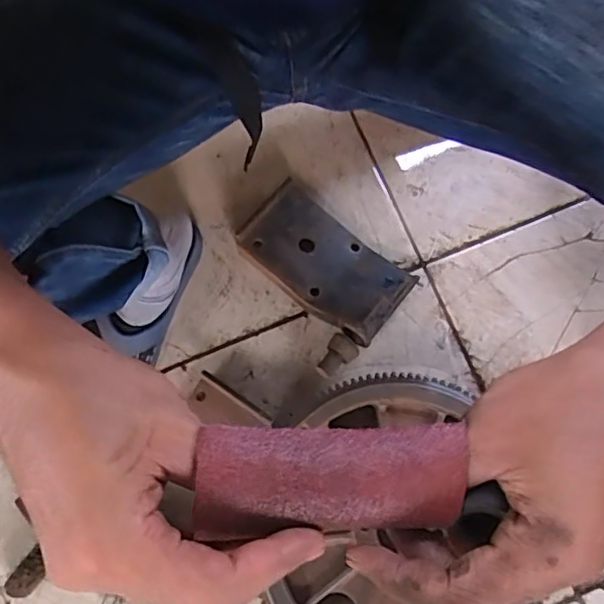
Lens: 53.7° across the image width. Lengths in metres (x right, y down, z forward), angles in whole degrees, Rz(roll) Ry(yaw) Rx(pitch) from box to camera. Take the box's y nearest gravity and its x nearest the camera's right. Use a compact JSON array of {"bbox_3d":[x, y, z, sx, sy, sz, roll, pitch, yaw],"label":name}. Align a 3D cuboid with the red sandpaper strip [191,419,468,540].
[{"bbox_3d":[0.011,0.065,0.220,0.098,0.011,0.038,-1,76,-6],"label":"red sandpaper strip"}]

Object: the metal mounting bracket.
[{"bbox_3d":[0.027,-0.046,0.718,0.198,0.045,0.111,39,79,9],"label":"metal mounting bracket"}]

